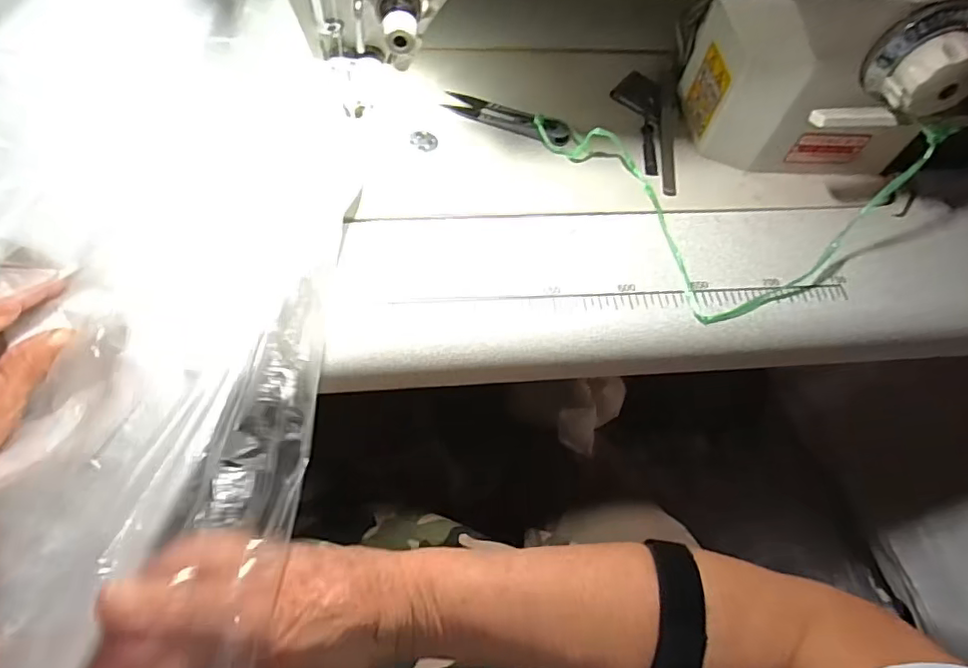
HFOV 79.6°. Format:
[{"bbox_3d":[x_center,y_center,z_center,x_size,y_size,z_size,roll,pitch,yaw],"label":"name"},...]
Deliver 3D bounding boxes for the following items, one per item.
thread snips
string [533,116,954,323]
[{"bbox_3d":[0.018,-0.167,0.447,0.096,0.013,0.021,22,60,7],"label":"thread snips"},{"bbox_3d":[0.182,-0.137,0.415,0.210,0.068,0.212,-27,66,-19],"label":"string"}]

